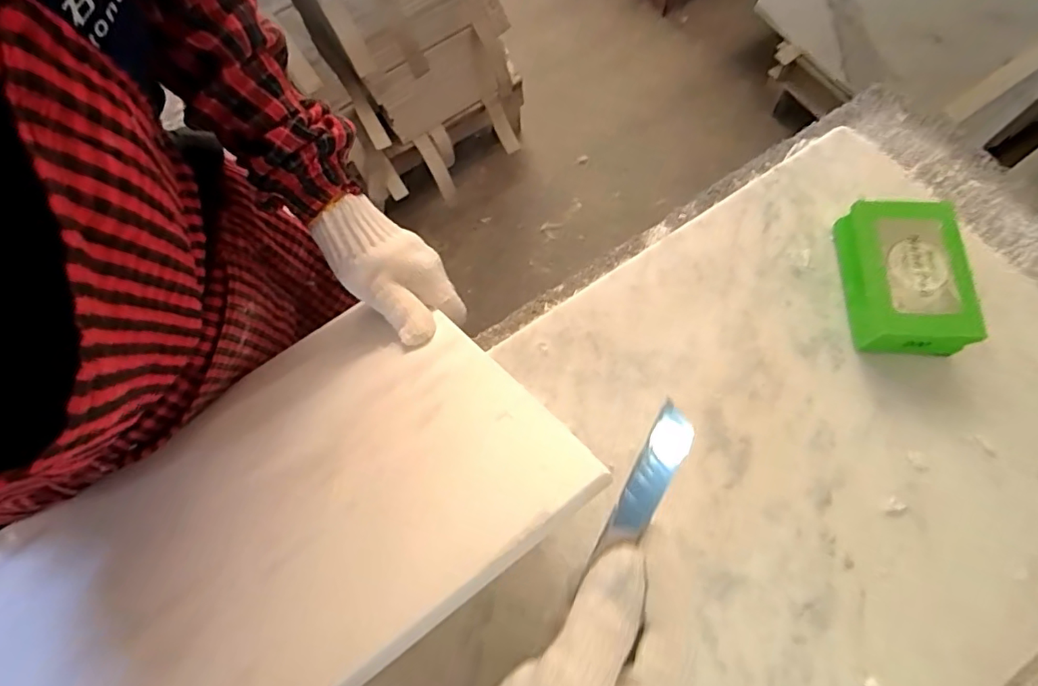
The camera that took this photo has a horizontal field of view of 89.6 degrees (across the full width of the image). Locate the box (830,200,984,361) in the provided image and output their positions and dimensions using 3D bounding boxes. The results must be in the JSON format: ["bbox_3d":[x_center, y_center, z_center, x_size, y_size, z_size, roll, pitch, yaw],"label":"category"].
[{"bbox_3d":[0.240,-0.042,0.326,0.060,0.033,0.093,-2,68,1],"label":"box"}]

